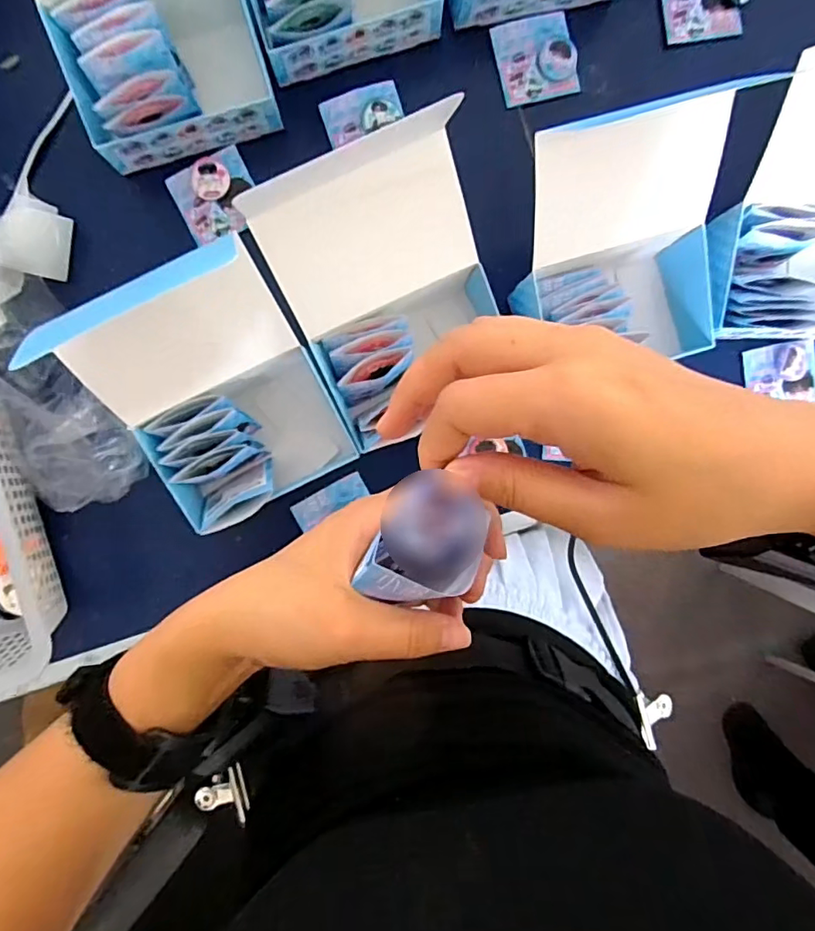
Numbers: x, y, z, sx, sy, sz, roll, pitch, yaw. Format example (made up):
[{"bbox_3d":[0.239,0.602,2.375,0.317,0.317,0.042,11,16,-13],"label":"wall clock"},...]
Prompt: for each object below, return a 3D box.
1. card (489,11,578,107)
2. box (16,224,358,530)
[{"bbox_3d":[0.114,-0.362,0.477,0.070,0.013,0.070,-15,95,-1],"label":"card"},{"bbox_3d":[-0.145,-0.051,0.434,0.151,0.164,0.178,-28,95,0],"label":"box"}]

